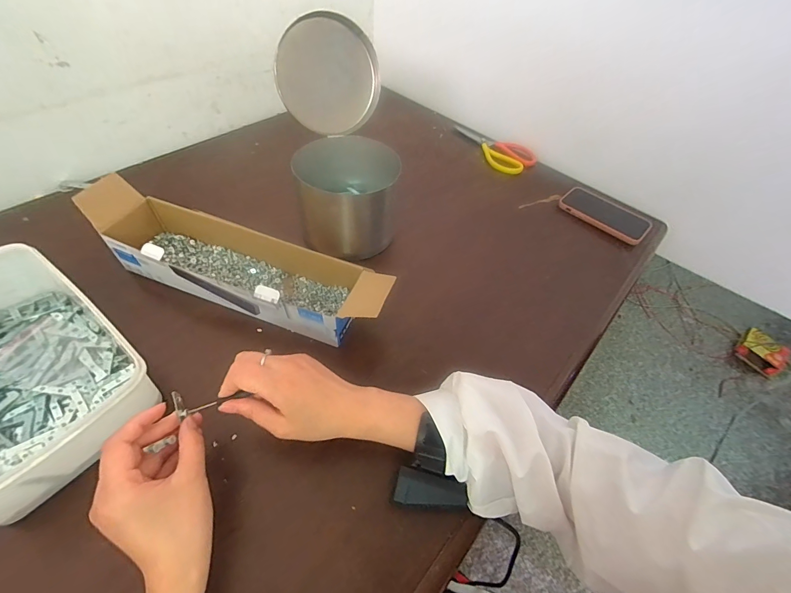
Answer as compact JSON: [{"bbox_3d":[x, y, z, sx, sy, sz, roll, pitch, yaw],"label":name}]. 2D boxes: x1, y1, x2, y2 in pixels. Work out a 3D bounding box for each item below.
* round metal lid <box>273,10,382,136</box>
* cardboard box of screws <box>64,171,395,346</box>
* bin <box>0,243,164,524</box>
[{"bbox_3d":[-0.096,-0.322,0.518,0.150,0.147,0.013,-25,31,-13],"label":"round metal lid"},{"bbox_3d":[-0.199,-0.044,0.456,0.394,0.095,0.096,18,52,9],"label":"cardboard box of screws"},{"bbox_3d":[-0.392,0.076,0.359,0.281,0.084,0.177,32,55,19],"label":"bin"}]

